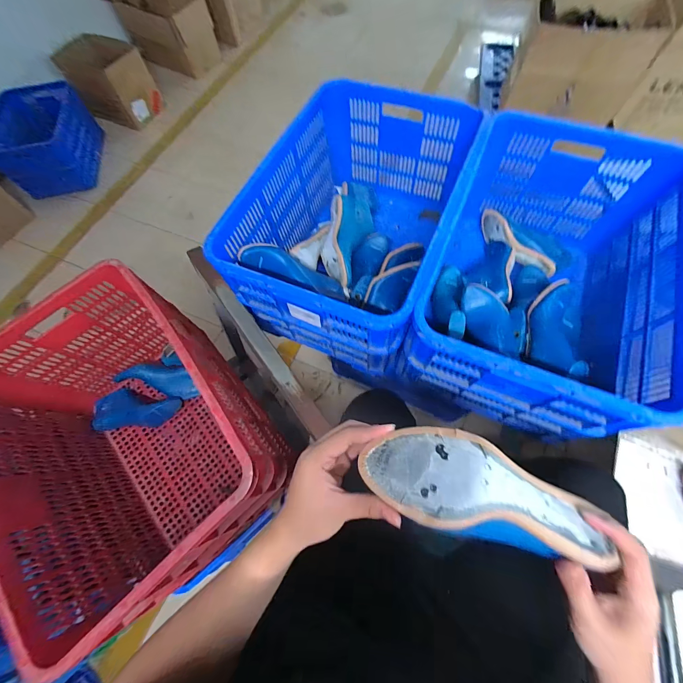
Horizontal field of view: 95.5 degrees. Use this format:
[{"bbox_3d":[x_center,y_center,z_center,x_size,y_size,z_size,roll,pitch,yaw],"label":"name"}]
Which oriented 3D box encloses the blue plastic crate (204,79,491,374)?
[{"bbox_3d":[0.038,-0.291,0.788,0.412,0.327,0.606,20,70,10],"label":"blue plastic crate"}]

